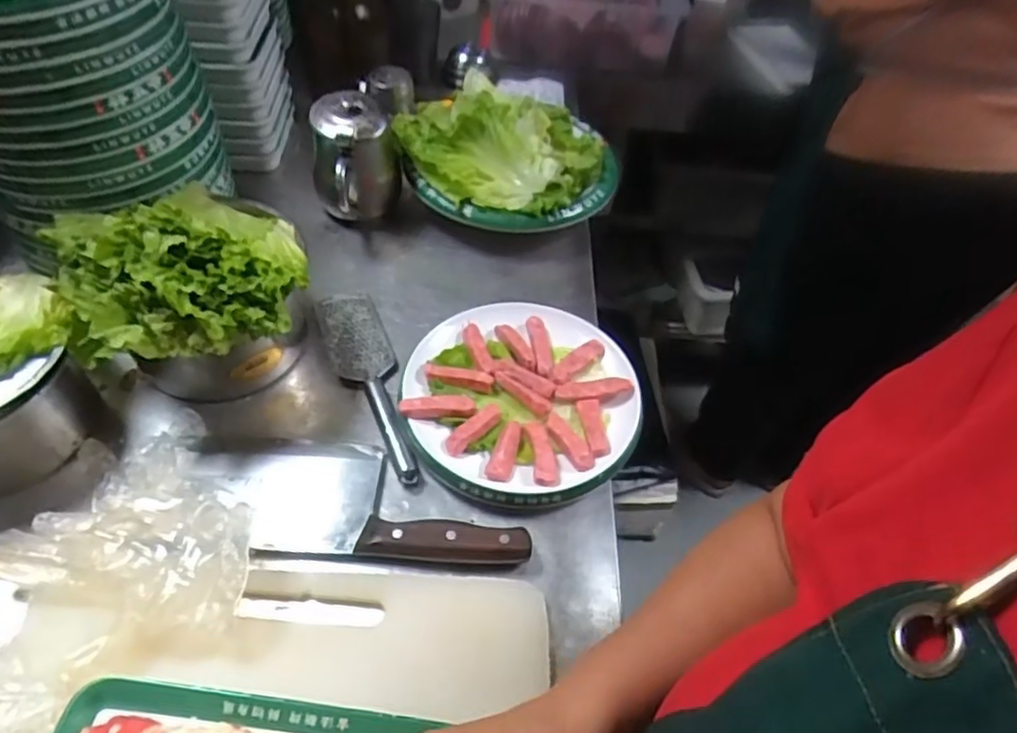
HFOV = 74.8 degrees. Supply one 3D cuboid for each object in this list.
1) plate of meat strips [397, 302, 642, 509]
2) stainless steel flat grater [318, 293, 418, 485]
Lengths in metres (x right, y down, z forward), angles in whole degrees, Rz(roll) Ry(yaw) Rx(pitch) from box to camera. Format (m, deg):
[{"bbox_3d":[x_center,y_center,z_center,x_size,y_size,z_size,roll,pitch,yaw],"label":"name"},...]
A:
[{"bbox_3d":[0.013,0.021,0.555,0.186,0.032,0.200,1,49,-1],"label":"plate of meat strips"},{"bbox_3d":[-0.120,0.005,0.575,0.052,0.020,0.225,-18,52,-16],"label":"stainless steel flat grater"}]

